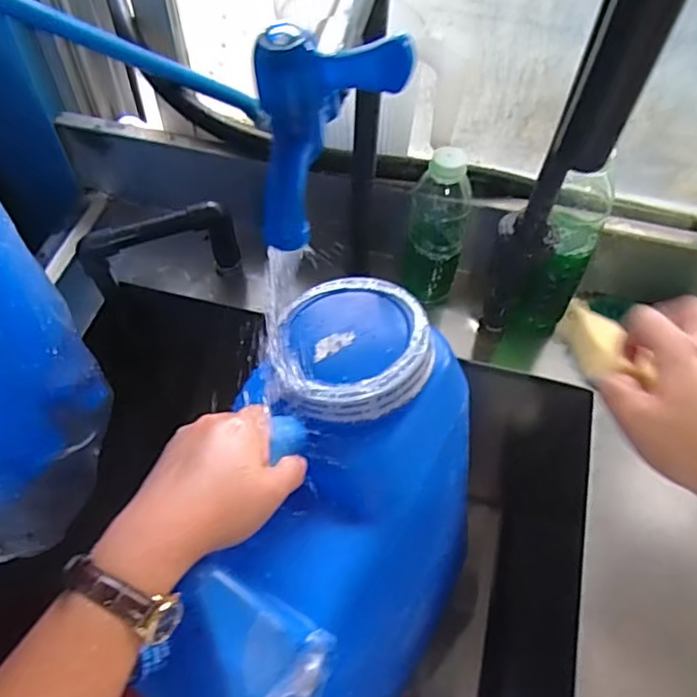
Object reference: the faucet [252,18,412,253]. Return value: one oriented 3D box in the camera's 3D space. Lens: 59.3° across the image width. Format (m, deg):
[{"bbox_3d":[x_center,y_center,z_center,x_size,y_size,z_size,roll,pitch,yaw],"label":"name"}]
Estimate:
[{"bbox_3d":[-0.014,-0.093,0.260,0.059,0.083,0.049,-16,58,-12],"label":"faucet"}]

